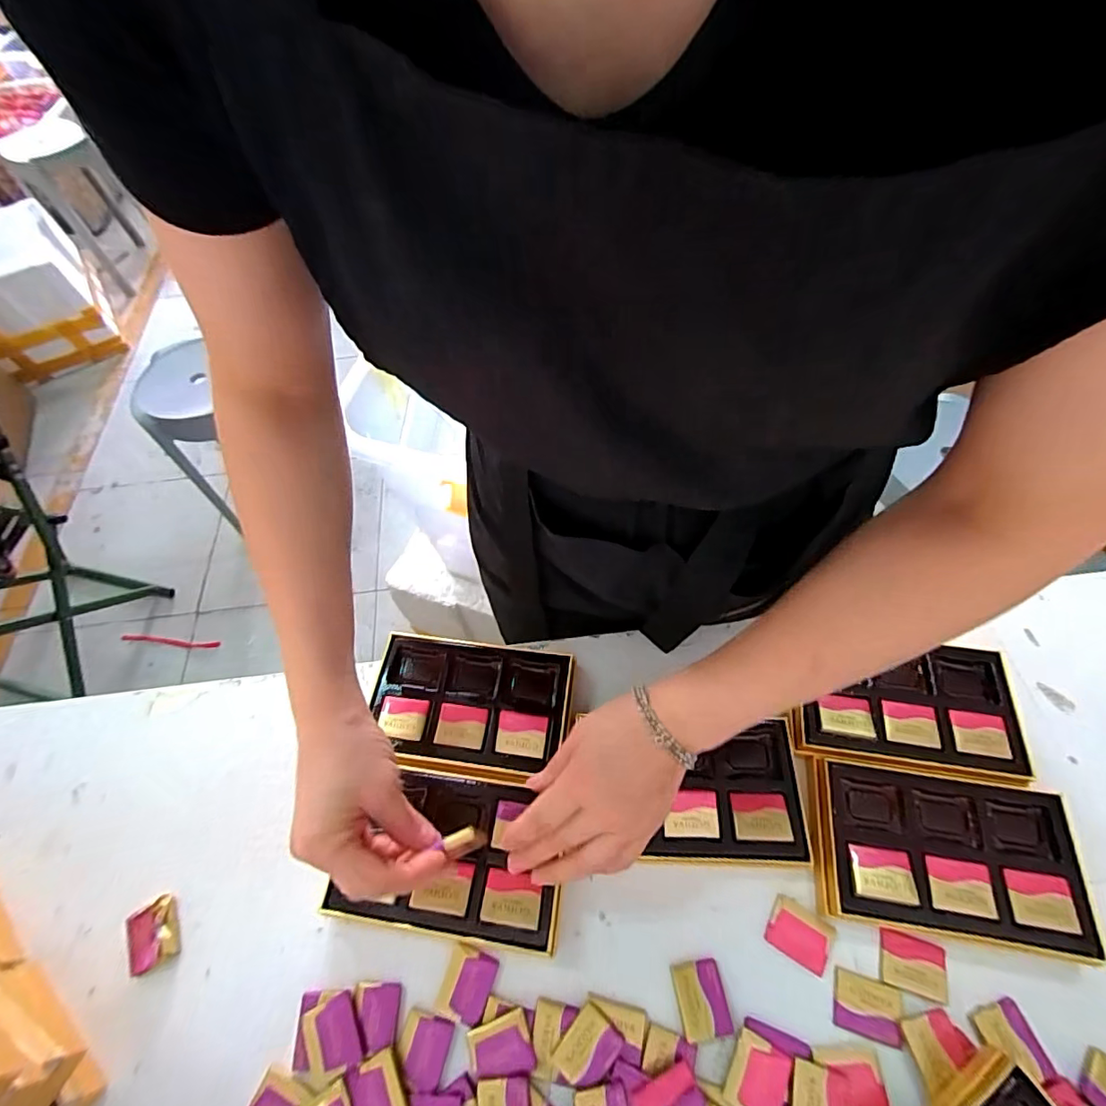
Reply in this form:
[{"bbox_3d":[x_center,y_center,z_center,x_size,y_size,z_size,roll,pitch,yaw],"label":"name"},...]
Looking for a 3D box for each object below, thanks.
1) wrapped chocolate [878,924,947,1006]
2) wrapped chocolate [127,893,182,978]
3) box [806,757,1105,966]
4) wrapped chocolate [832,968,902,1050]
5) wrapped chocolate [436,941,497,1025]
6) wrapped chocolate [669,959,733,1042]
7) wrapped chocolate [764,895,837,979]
[{"bbox_3d":[0.242,0.276,0.355,0.042,0.007,0.032,14,59,12],"label":"wrapped chocolate"},{"bbox_3d":[-0.291,0.276,0.382,0.034,0.009,0.041,-22,58,-11],"label":"wrapped chocolate"},{"bbox_3d":[0.274,0.214,0.377,0.167,0.033,0.101,6,57,7],"label":"box"},{"bbox_3d":[0.204,0.294,0.341,0.040,0.007,0.032,14,59,12],"label":"wrapped chocolate"},{"bbox_3d":[-0.058,0.296,0.361,0.031,0.004,0.040,16,59,13],"label":"wrapped chocolate"},{"bbox_3d":[0.098,0.296,0.350,0.032,0.010,0.039,-9,57,-3],"label":"wrapped chocolate"},{"bbox_3d":[0.171,0.265,0.366,0.040,0.006,0.032,26,62,18],"label":"wrapped chocolate"}]

